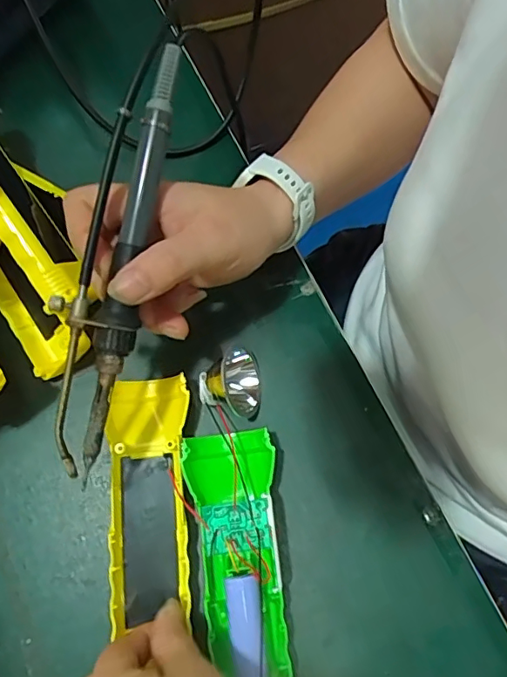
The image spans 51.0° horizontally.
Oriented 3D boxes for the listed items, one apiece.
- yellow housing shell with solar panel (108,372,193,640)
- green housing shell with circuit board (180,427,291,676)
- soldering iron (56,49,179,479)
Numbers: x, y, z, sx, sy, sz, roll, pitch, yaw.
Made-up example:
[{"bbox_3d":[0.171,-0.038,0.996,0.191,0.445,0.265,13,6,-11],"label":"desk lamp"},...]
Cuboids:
[{"bbox_3d":[-0.062,0.087,0.307,0.047,0.021,0.134,-3,70,-2],"label":"yellow housing shell with solar panel"},{"bbox_3d":[-0.005,0.132,0.292,0.048,0.033,0.160,-9,74,-3],"label":"green housing shell with circuit board"},{"bbox_3d":[-0.068,-0.037,0.259,0.036,0.022,0.205,13,93,3],"label":"soldering iron"}]

